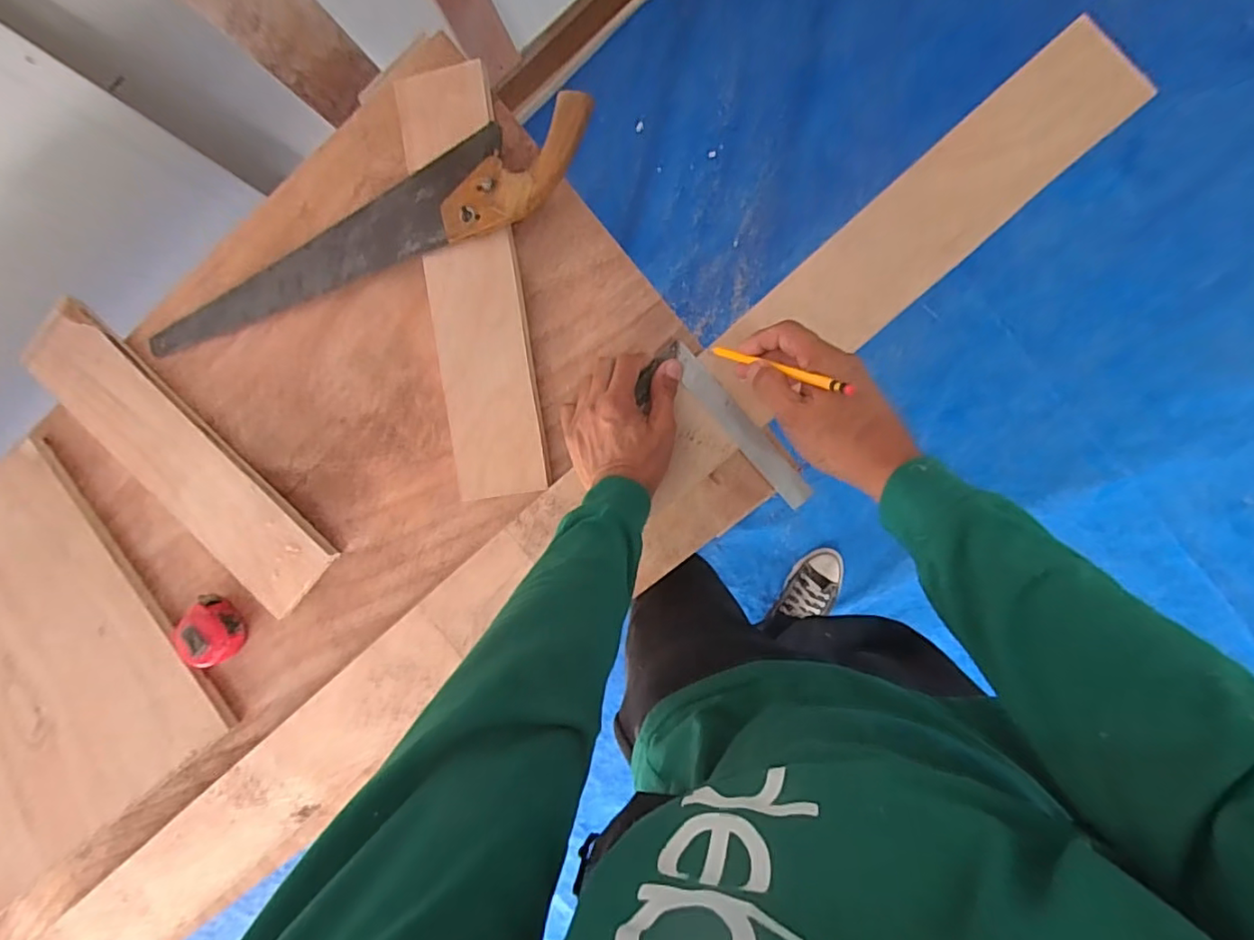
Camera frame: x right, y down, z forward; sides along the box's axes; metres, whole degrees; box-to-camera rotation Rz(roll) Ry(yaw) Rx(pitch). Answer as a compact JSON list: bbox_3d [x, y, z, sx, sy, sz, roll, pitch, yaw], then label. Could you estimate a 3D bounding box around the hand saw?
[{"bbox_3d":[-0.286,-0.250,0.618,0.532,0.036,0.094,-15,89,9],"label":"hand saw"}]

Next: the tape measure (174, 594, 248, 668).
[{"bbox_3d":[-0.466,0.184,0.654,0.063,0.042,0.073,22,95,7],"label":"tape measure"}]

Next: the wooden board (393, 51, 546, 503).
[{"bbox_3d":[-0.161,-0.188,0.611,0.097,0.019,0.431,-8,92,10],"label":"wooden board"}]

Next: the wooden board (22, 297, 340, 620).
[{"bbox_3d":[-0.509,-0.008,0.660,0.415,0.017,0.110,44,95,2],"label":"wooden board"}]

